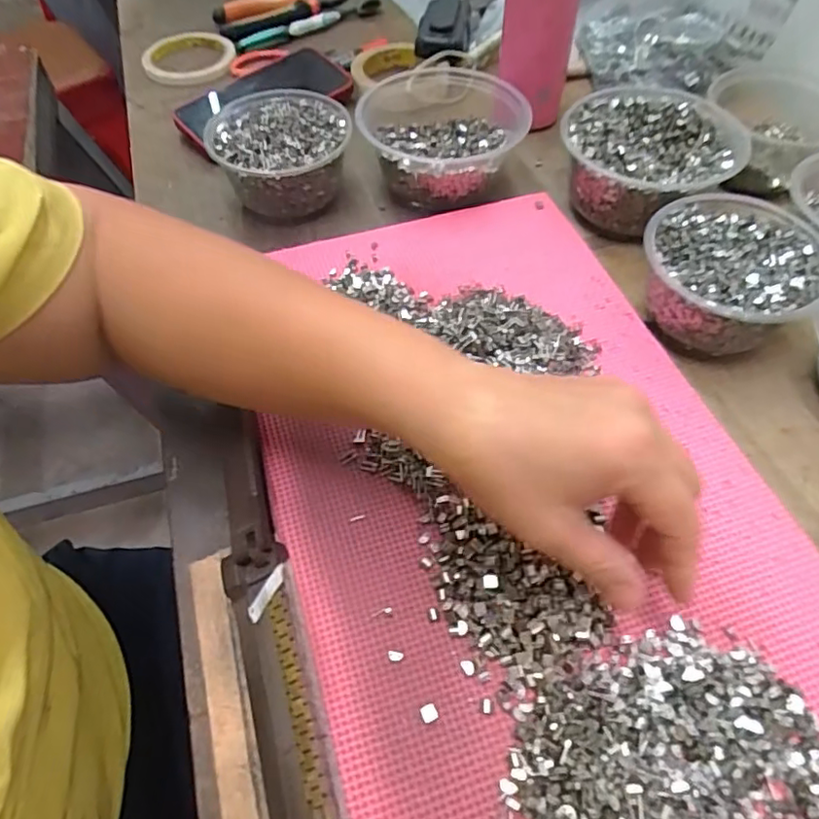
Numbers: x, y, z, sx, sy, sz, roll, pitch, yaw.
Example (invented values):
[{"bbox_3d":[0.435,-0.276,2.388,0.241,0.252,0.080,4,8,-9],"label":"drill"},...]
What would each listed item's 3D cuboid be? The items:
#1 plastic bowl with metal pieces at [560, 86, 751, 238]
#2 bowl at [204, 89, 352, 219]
[{"bbox_3d":[0.192,-0.203,0.471,0.128,0.054,0.134,0,56,0],"label":"plastic bowl with metal pieces"},{"bbox_3d":[-0.106,-0.208,0.494,0.114,0.070,0.108,0,56,-1],"label":"bowl"}]

